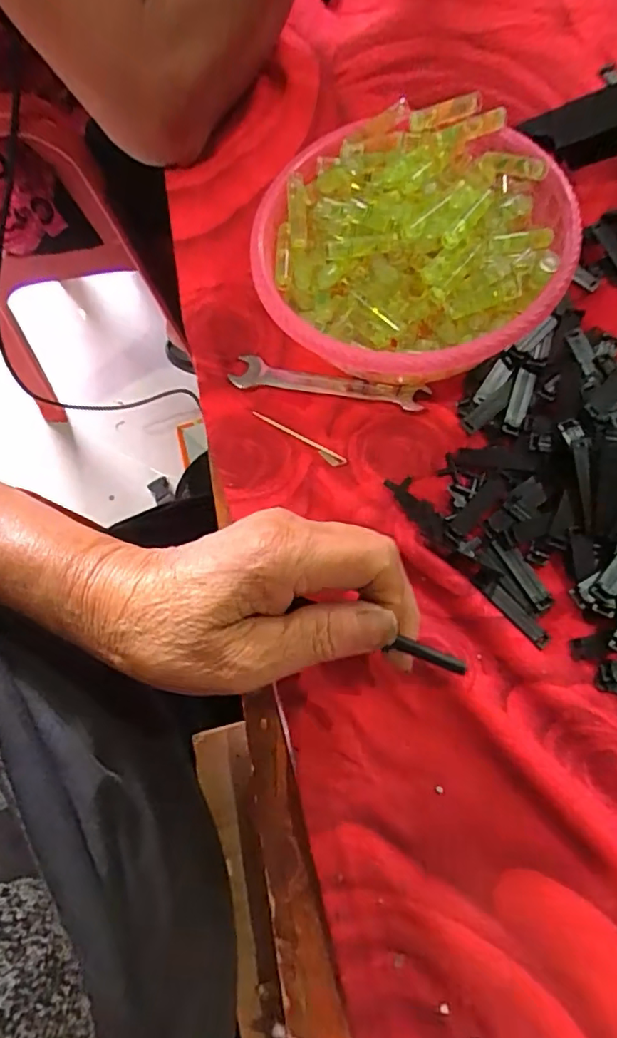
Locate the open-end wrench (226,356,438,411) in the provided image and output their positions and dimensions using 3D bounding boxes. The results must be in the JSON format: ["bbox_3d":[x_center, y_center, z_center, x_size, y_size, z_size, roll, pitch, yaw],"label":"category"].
[{"bbox_3d":[0.011,-0.081,0.329,0.113,0.009,0.019,13,66,5],"label":"open-end wrench"}]

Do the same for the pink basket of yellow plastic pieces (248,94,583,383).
[{"bbox_3d":[0.054,-0.146,0.320,0.168,0.069,0.163,-4,65,-2],"label":"pink basket of yellow plastic pieces"}]

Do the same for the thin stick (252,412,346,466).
[{"bbox_3d":[-0.006,-0.046,0.321,0.061,0.004,0.007,30,68,12],"label":"thin stick"}]

